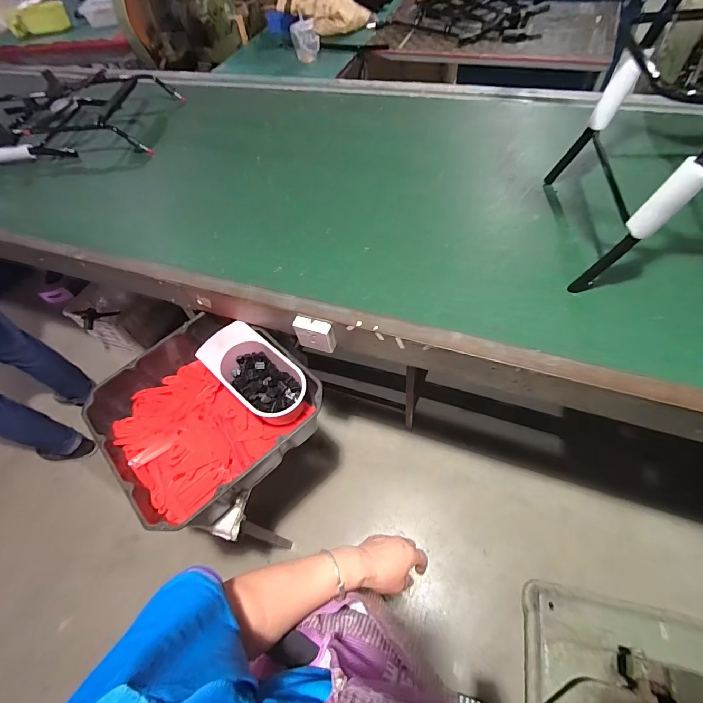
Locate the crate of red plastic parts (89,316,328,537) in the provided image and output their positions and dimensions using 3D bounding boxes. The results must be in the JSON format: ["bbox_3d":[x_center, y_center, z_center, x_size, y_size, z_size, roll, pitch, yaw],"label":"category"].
[{"bbox_3d":[-0.362,0.149,0.953,0.452,0.149,0.455,-40,62,-18],"label":"crate of red plastic parts"}]

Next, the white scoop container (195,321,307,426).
[{"bbox_3d":[-0.230,0.061,0.953,0.284,0.111,0.159,34,67,25],"label":"white scoop container"}]

